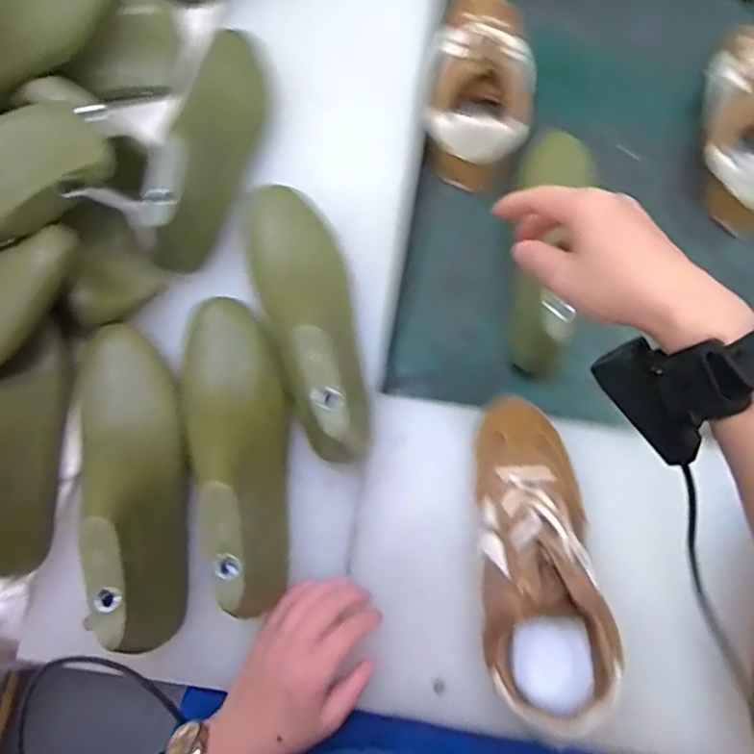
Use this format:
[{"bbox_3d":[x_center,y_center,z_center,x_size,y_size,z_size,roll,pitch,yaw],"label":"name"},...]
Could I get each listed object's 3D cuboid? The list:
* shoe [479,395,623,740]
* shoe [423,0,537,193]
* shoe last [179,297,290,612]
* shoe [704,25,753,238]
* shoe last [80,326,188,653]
[{"bbox_3d":[0.115,0.127,0.454,0.085,0.080,0.225,-6,74,-1],"label":"shoe"},{"bbox_3d":[0.112,-0.308,0.624,0.106,0.053,0.224,6,74,2],"label":"shoe"},{"bbox_3d":[-0.105,0.052,0.468,0.078,0.072,0.241,-11,60,-3],"label":"shoe last"},{"bbox_3d":[0.386,-0.262,0.617,0.098,0.068,0.225,10,74,4],"label":"shoe"},{"bbox_3d":[-0.176,0.071,0.454,0.092,0.082,0.237,-17,74,-4],"label":"shoe last"}]

